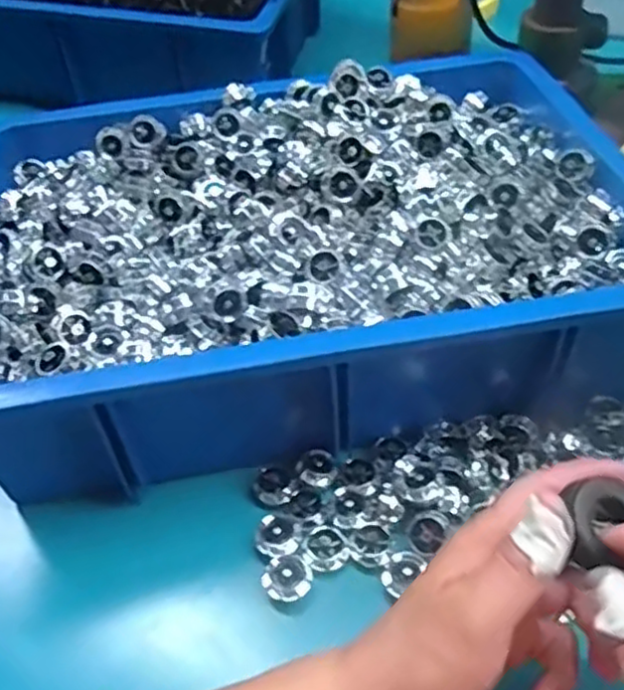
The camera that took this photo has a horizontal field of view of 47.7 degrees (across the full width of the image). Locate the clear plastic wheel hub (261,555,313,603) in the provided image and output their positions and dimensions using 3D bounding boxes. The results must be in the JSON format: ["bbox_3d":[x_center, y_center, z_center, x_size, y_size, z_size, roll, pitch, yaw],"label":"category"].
[{"bbox_3d":[-0.013,0.123,0.373,0.025,0.008,0.023,-22,49,-13],"label":"clear plastic wheel hub"}]

